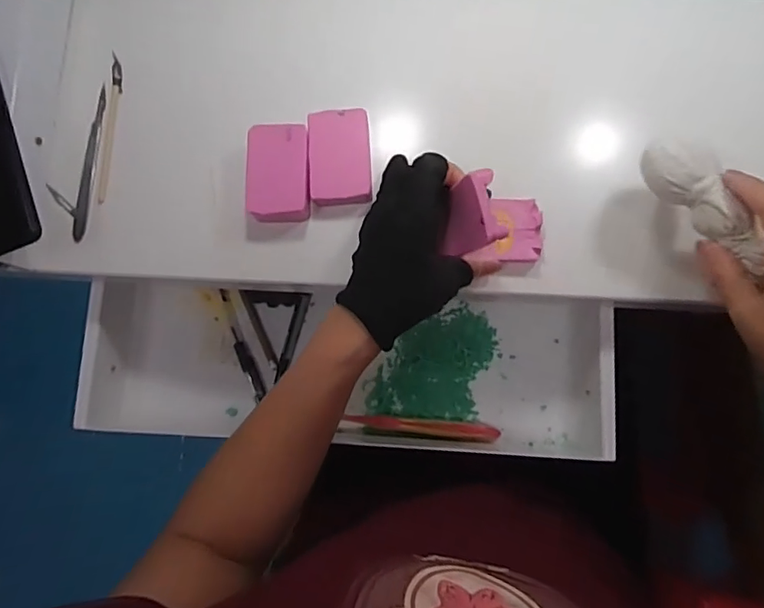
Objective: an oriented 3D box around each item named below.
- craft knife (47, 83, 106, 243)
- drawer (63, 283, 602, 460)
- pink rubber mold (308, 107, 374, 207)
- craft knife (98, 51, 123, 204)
[{"bbox_3d":[-0.252,-0.117,0.425,0.033,0.004,0.128,3,82,4],"label":"craft knife"},{"bbox_3d":[-0.031,0.059,0.479,0.439,0.094,0.187,2,82,4],"label":"drawer"},{"bbox_3d":[-0.032,-0.114,0.400,0.046,0.017,0.070,-3,82,3],"label":"pink rubber mold"},{"bbox_3d":[-0.226,-0.147,0.427,0.009,0.004,0.127,2,82,4],"label":"craft knife"}]

